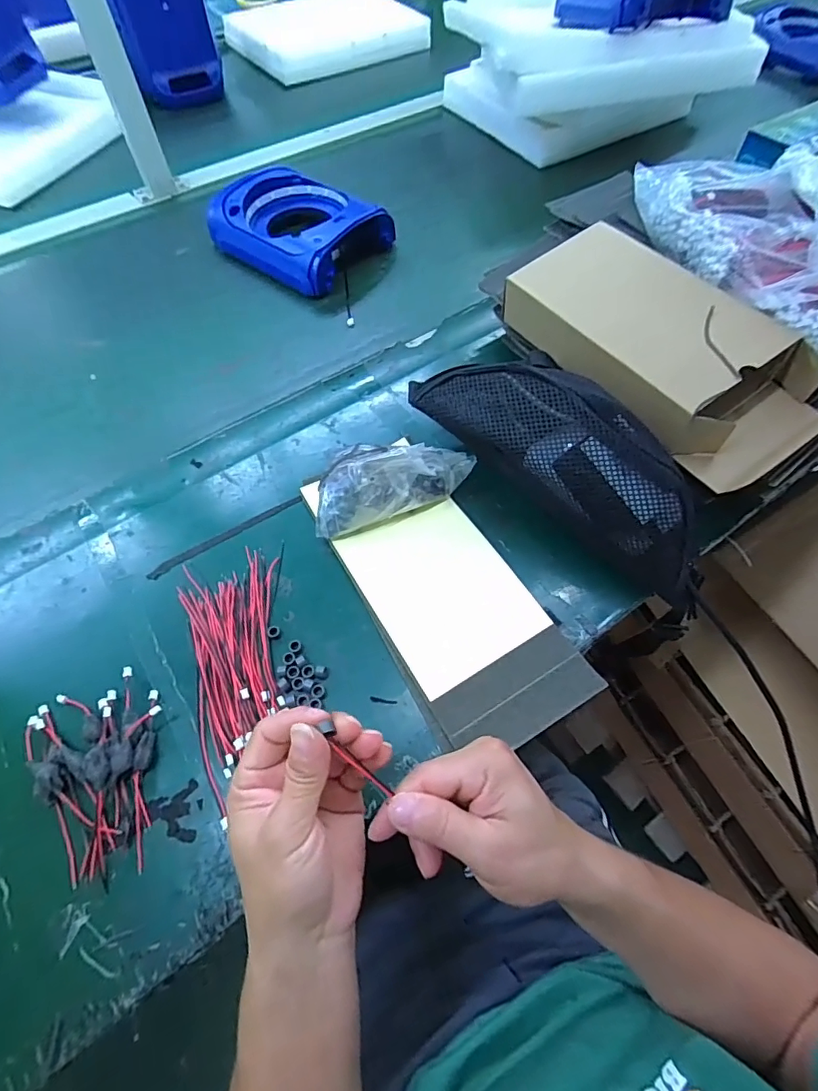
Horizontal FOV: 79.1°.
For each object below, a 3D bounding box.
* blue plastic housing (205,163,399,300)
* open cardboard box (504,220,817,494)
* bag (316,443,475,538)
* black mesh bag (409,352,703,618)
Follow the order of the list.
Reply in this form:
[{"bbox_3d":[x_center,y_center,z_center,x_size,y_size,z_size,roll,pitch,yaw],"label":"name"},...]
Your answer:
[{"bbox_3d":[-0.155,-0.448,0.689,0.220,0.061,0.155,35,67,17],"label":"blue plastic housing"},{"bbox_3d":[0.231,-0.189,0.467,0.139,0.075,0.301,-33,67,-16],"label":"open cardboard box"},{"bbox_3d":[-0.022,-0.069,0.458,0.145,0.081,0.068,-20,63,-10],"label":"bag"},{"bbox_3d":[0.138,-0.073,0.435,0.292,0.113,0.088,38,68,18],"label":"black mesh bag"}]

